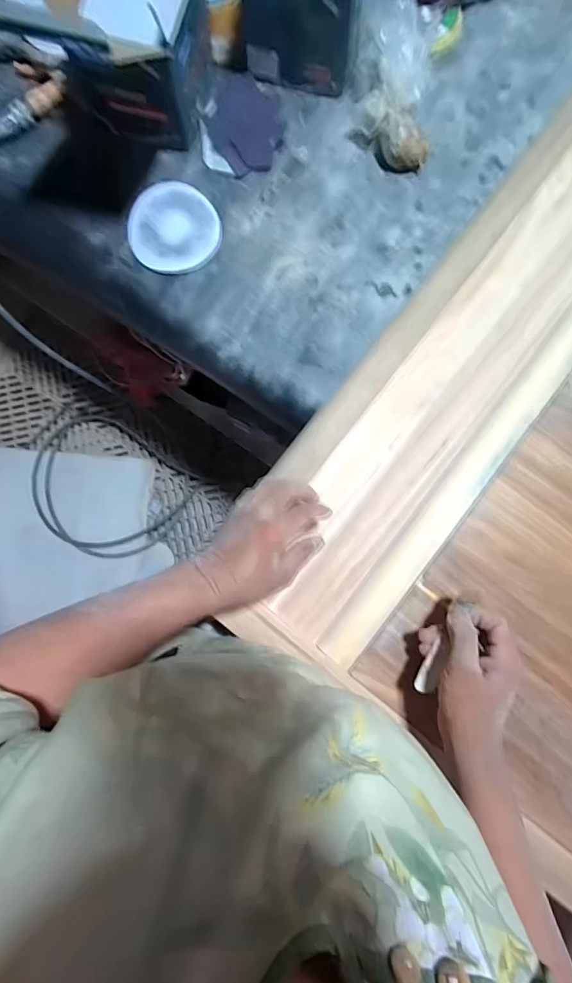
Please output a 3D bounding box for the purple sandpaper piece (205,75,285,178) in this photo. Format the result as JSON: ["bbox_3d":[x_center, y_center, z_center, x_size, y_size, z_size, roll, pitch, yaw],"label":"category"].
[{"bbox_3d":[-0.053,-0.482,0.553,0.094,0.012,0.136,-18,84,0],"label":"purple sandpaper piece"}]

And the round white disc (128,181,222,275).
[{"bbox_3d":[-0.142,-0.334,0.535,0.110,0.016,0.117,0,84,2],"label":"round white disc"}]

